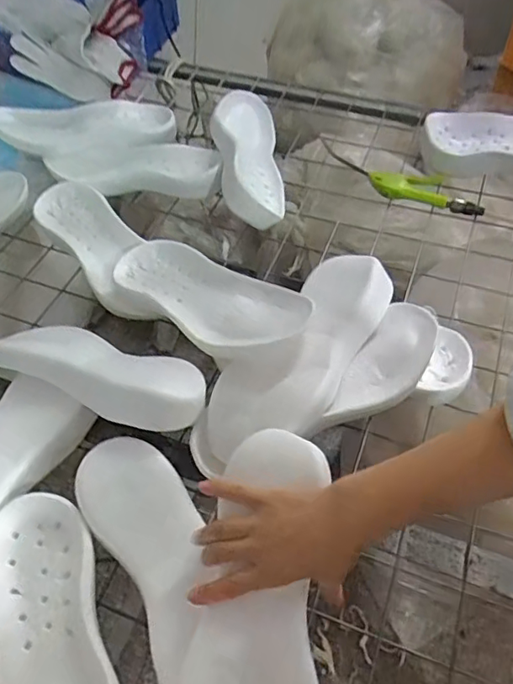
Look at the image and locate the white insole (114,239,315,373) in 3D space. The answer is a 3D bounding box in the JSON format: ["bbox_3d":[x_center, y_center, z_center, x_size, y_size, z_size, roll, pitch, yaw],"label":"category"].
[{"bbox_3d":[-0.059,-0.060,0.657,0.117,0.070,0.293,-38,61,-23],"label":"white insole"}]

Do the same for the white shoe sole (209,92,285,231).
[{"bbox_3d":[-0.016,-0.297,0.876,0.114,0.059,0.307,21,49,-30],"label":"white shoe sole"}]

